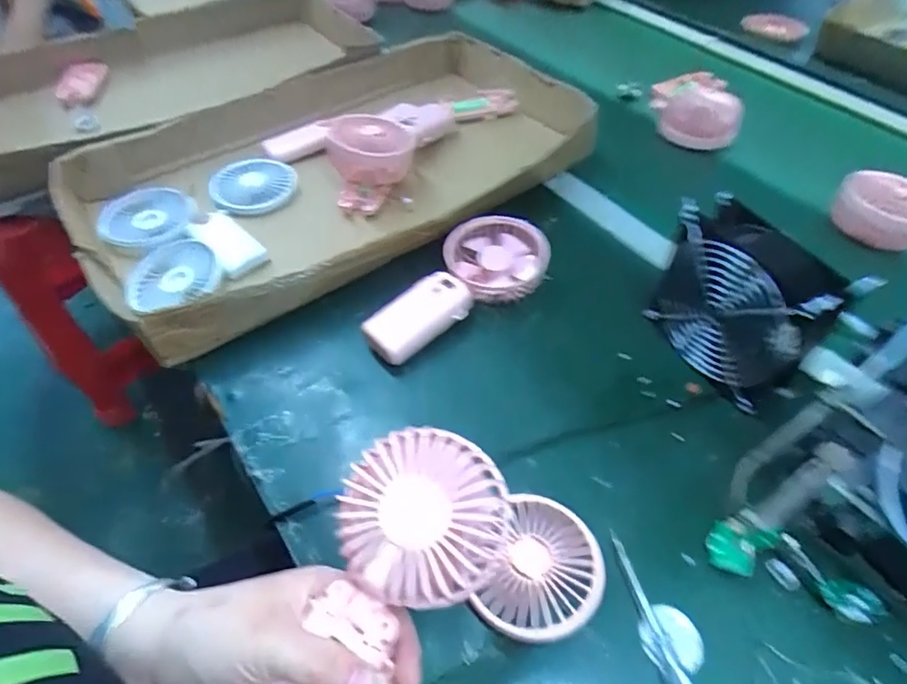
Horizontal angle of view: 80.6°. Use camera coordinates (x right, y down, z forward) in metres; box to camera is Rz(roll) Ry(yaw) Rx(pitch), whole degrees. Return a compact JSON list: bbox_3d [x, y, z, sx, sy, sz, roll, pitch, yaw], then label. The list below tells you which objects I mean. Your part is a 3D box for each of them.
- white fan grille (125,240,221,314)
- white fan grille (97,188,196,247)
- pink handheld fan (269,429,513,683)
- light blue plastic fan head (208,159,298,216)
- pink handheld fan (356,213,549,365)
[{"bbox_3d":[-0.264,-0.063,0.503,0.090,0.009,0.072,-19,72,2],"label":"white fan grille"},{"bbox_3d":[-0.311,-0.131,0.548,0.091,0.011,0.088,-7,52,-3],"label":"white fan grille"},{"bbox_3d":[-0.040,0.129,0.263,0.079,0.034,0.179,30,83,23],"label":"pink handheld fan"},{"bbox_3d":[-0.218,-0.174,0.585,0.089,0.013,0.089,-16,53,-10],"label":"light blue plastic fan head"},{"bbox_3d":[0.001,-0.057,0.487,0.190,0.035,0.086,-28,56,-18],"label":"pink handheld fan"}]

